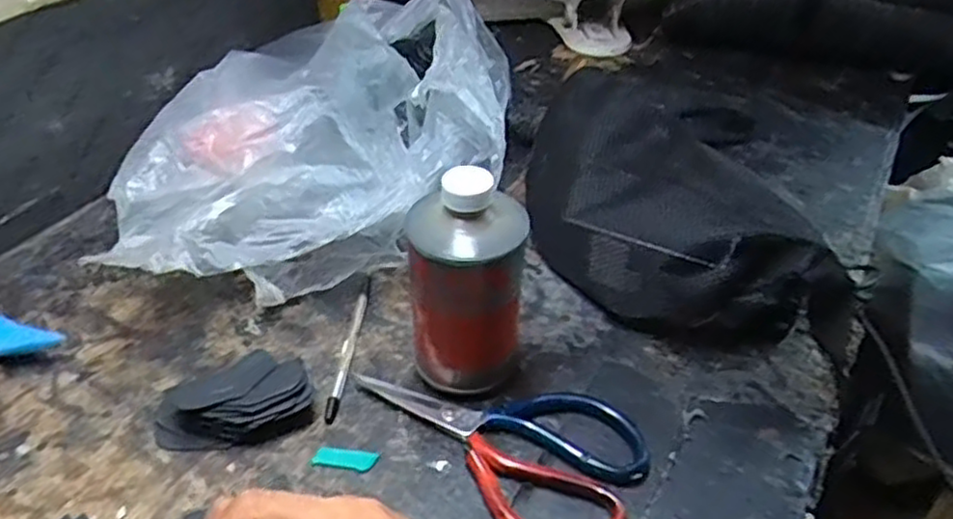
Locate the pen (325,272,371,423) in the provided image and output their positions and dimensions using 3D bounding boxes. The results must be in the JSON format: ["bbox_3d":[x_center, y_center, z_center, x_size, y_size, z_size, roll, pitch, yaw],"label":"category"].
[{"bbox_3d":[-0.093,0.062,0.535,0.009,0.007,0.139,3,40,3],"label":"pen"}]

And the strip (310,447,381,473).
[{"bbox_3d":[-0.082,0.124,0.456,0.040,0.004,0.014,5,40,5],"label":"strip"}]

